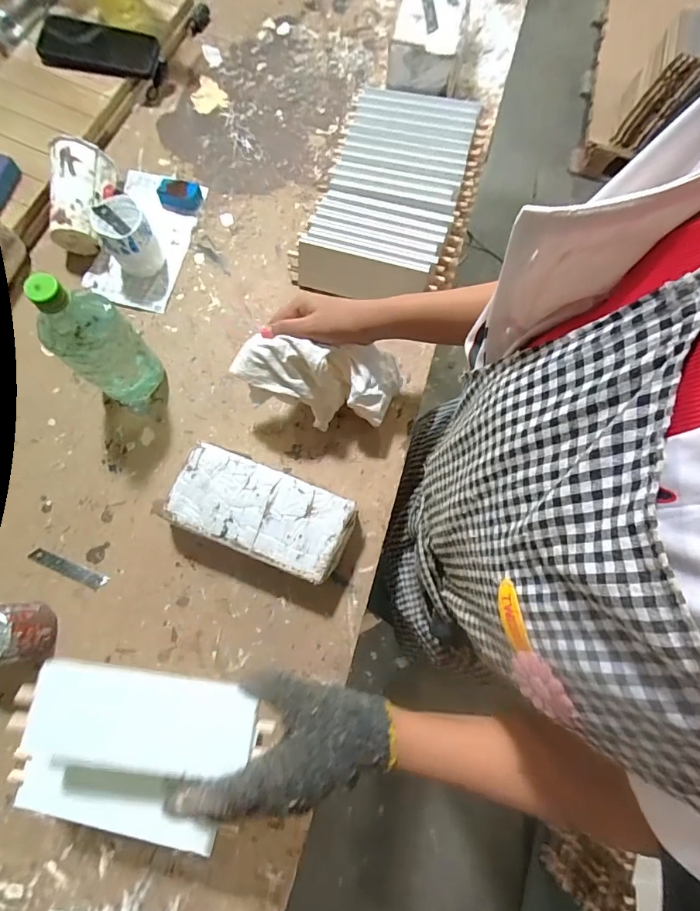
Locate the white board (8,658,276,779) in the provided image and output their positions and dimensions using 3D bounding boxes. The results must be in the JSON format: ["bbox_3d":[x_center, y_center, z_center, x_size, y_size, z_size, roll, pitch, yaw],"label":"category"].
[{"bbox_3d":[-0.170,0.211,0.353,0.194,0.019,0.066,8,74,-1],"label":"white board"}]

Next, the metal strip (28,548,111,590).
[{"bbox_3d":[-0.341,0.136,0.529,0.101,0.004,0.017,21,75,6],"label":"metal strip"}]

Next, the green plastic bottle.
[{"bbox_3d":[-0.285,-0.127,0.501,0.077,0.203,0.075,1,76,-4],"label":"green plastic bottle"}]

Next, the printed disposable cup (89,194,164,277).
[{"bbox_3d":[-0.305,-0.299,0.612,0.064,0.084,0.074,-30,76,-8],"label":"printed disposable cup"}]

